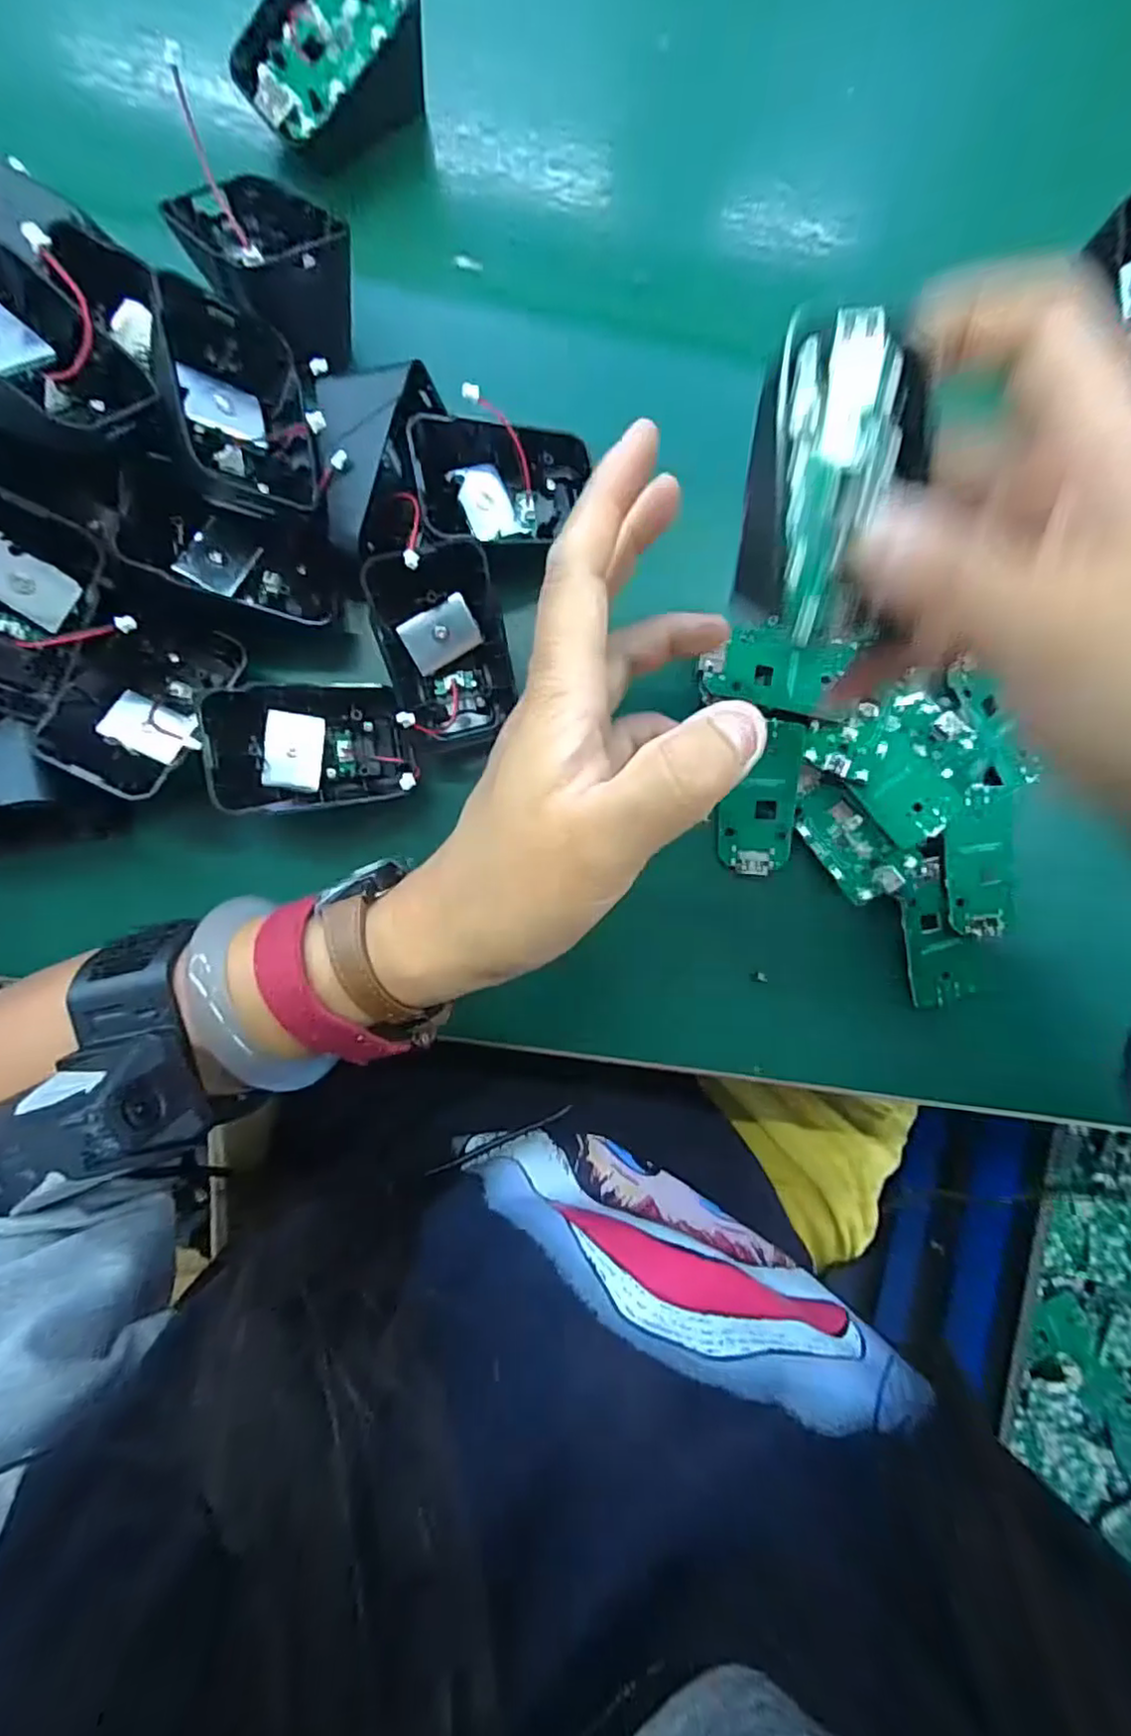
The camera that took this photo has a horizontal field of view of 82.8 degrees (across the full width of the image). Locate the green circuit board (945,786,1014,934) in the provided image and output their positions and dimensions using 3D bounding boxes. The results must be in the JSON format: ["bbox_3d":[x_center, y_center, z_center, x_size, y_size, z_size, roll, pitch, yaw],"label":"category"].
[{"bbox_3d":[0.173,-0.002,0.268,0.029,0.005,0.061,-9,98,-2],"label":"green circuit board"}]

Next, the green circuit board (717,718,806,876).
[{"bbox_3d":[0.081,-0.029,0.266,0.030,0.004,0.062,5,95,9],"label":"green circuit board"}]

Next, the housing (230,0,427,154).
[{"bbox_3d":[-0.088,-0.302,0.240,0.066,0.039,0.051,-38,92,-4],"label":"housing"}]

